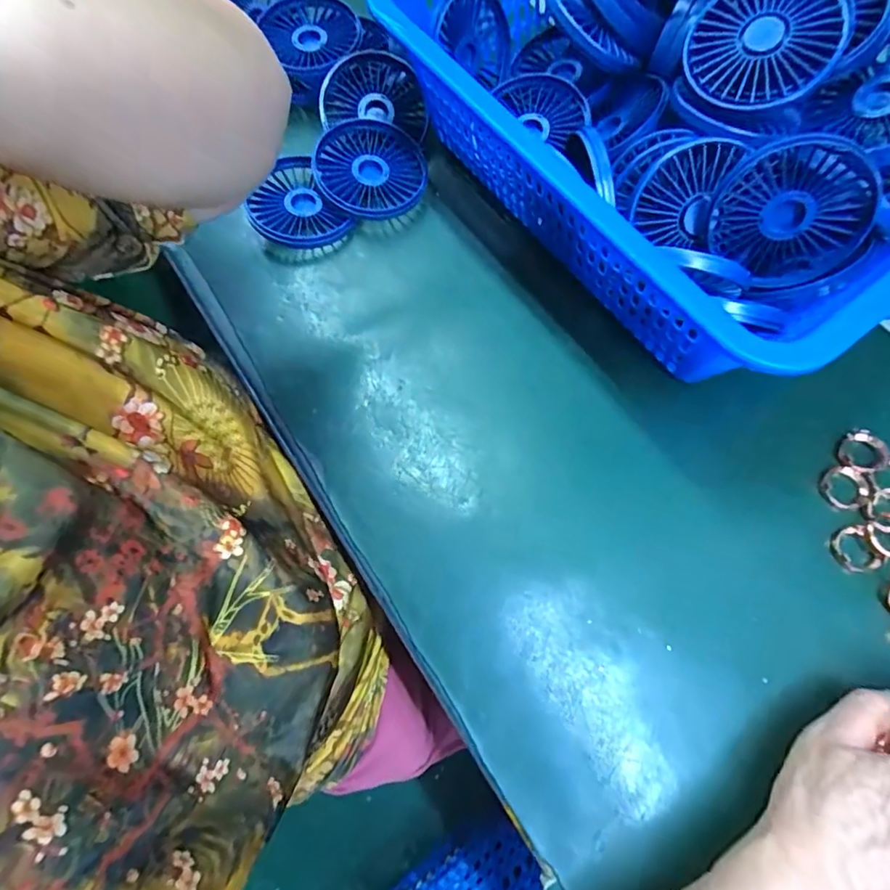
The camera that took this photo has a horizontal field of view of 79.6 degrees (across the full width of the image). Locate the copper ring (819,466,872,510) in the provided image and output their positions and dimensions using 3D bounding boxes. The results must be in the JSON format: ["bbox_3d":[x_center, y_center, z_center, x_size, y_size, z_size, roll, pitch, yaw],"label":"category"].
[{"bbox_3d":[0.265,0.028,0.355,0.028,0.004,0.028,-7,72,22],"label":"copper ring"}]

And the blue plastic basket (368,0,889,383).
[{"bbox_3d":[0.165,-0.228,0.385,0.288,0.127,0.373,-37,76,-12],"label":"blue plastic basket"}]

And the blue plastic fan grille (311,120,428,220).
[{"bbox_3d":[-0.060,-0.219,0.422,0.085,0.016,0.083,1,84,-8],"label":"blue plastic fan grille"}]

